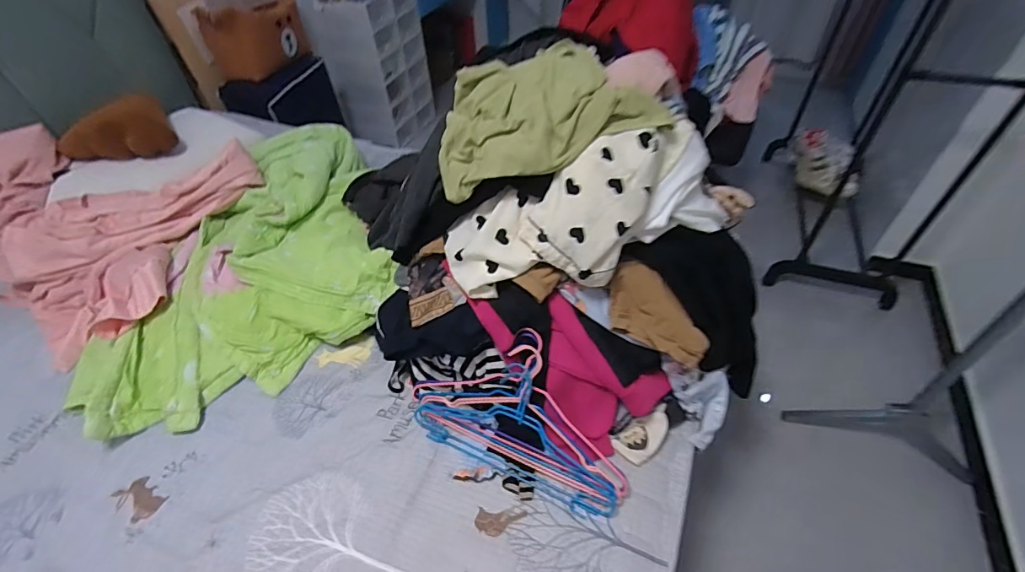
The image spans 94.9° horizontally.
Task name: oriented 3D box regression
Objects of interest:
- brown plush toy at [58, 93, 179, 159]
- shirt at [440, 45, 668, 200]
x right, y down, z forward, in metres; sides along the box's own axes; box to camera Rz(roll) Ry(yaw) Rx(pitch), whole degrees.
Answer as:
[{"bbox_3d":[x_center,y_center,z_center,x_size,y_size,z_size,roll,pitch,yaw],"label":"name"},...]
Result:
[{"bbox_3d":[-1.083,-0.413,1.293,0.266,0.131,0.102,-36,55,-28],"label":"brown plush toy"},{"bbox_3d":[0.045,-0.261,0.745,0.341,0.140,0.199,-14,49,-7],"label":"shirt"}]

